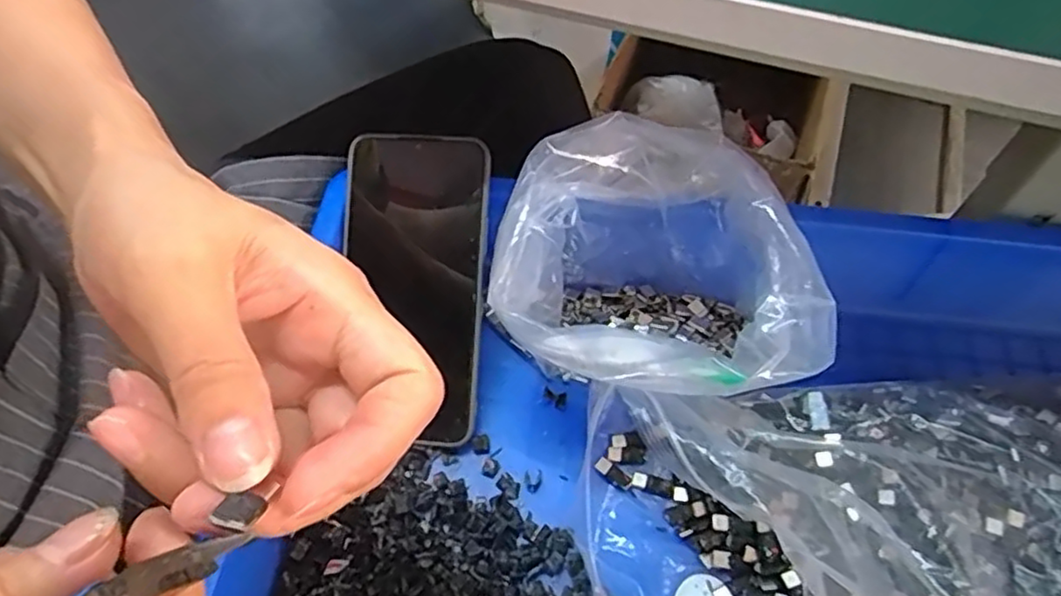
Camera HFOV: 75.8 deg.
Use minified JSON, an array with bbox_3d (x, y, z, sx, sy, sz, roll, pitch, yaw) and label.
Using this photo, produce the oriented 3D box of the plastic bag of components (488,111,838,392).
[{"bbox_3d":[0.064,-0.001,0.335,0.147,0.115,0.105,25,62,16],"label":"plastic bag of components"}]

